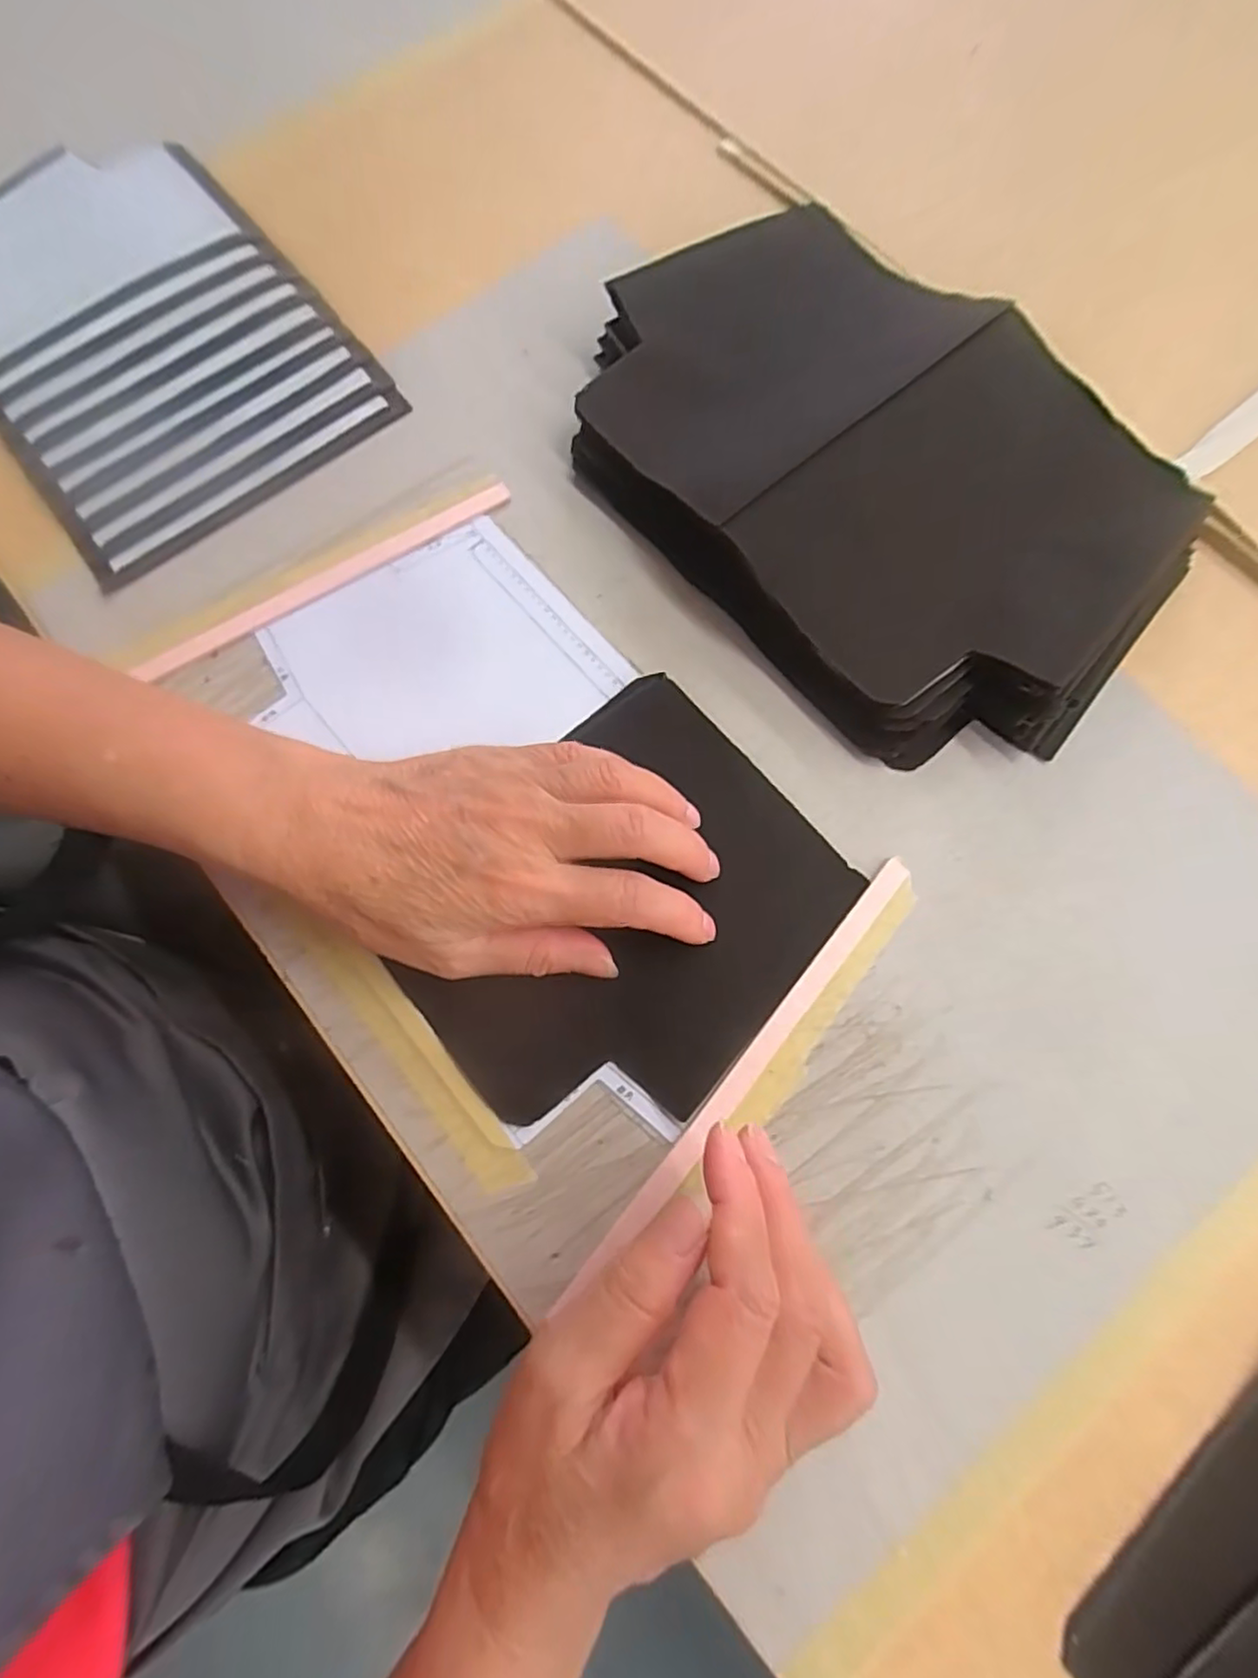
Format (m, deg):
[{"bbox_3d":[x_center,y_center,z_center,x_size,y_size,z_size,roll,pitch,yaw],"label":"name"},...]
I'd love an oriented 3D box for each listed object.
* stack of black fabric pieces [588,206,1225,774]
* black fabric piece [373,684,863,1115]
[{"bbox_3d":[0.101,-0.165,0.305,0.176,0.050,0.282,-40,80,-10],"label":"stack of black fabric pieces"},{"bbox_3d":[0.003,0.034,0.276,0.132,0.006,0.175,38,81,8],"label":"black fabric piece"}]

